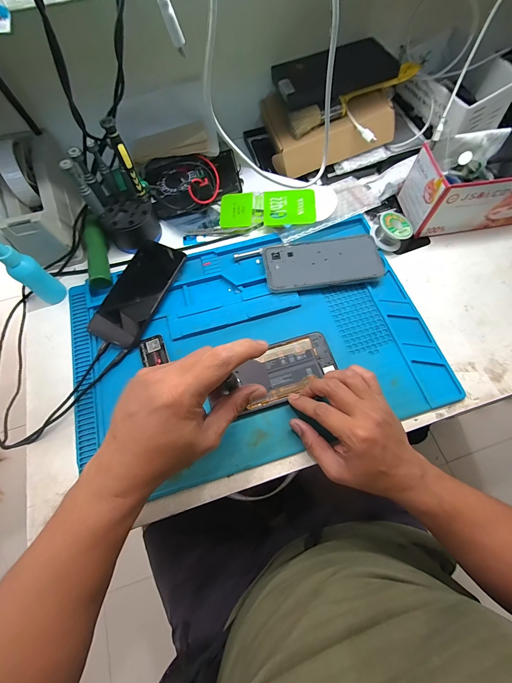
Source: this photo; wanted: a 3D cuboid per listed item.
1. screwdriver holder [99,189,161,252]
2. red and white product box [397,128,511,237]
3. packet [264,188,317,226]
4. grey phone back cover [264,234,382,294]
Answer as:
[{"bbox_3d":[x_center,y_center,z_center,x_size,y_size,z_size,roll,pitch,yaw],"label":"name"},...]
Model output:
[{"bbox_3d":[-0.192,-0.184,0.439,0.076,0.062,0.072,0,68,1],"label":"screwdriver holder"},{"bbox_3d":[0.334,-0.240,0.434,0.177,0.091,0.107,-5,68,-1],"label":"red and white product box"},{"bbox_3d":[0.054,-0.219,0.461,0.082,0.005,0.069,-2,73,6],"label":"packet"},{"bbox_3d":[0.098,-0.118,0.423,0.168,0.009,0.081,-7,67,1],"label":"grey phone back cover"}]

